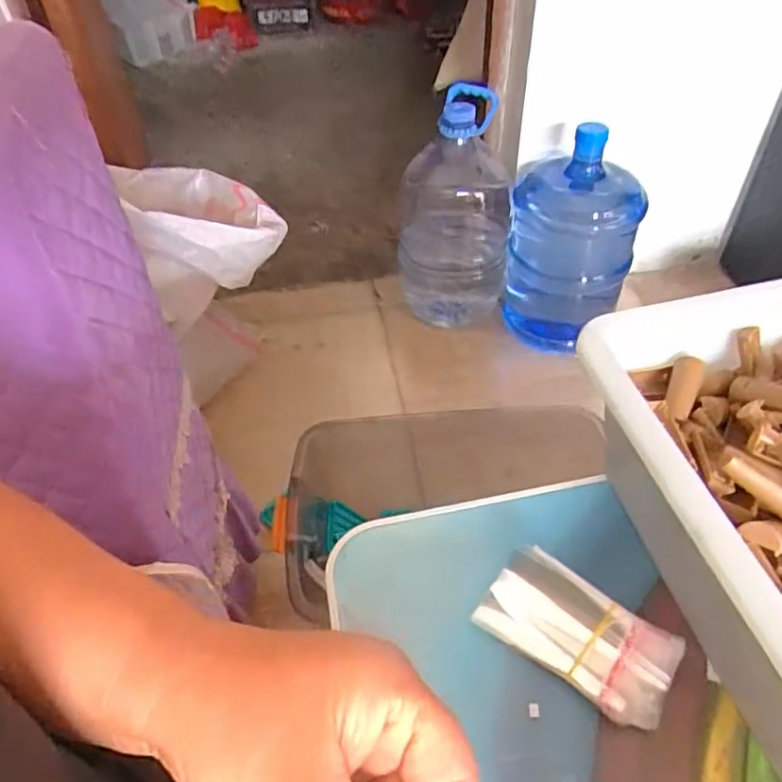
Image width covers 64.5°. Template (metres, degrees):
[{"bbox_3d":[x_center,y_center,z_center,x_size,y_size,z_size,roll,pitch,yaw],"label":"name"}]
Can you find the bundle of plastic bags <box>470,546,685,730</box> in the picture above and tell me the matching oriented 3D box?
[{"bbox_3d":[0.113,0.147,0.379,0.113,0.024,0.055,30,55,27],"label":"bundle of plastic bags"}]

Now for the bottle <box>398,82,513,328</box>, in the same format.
[{"bbox_3d":[0.131,-0.378,1.321,0.225,0.435,0.207,-2,47,1],"label":"bottle"}]

